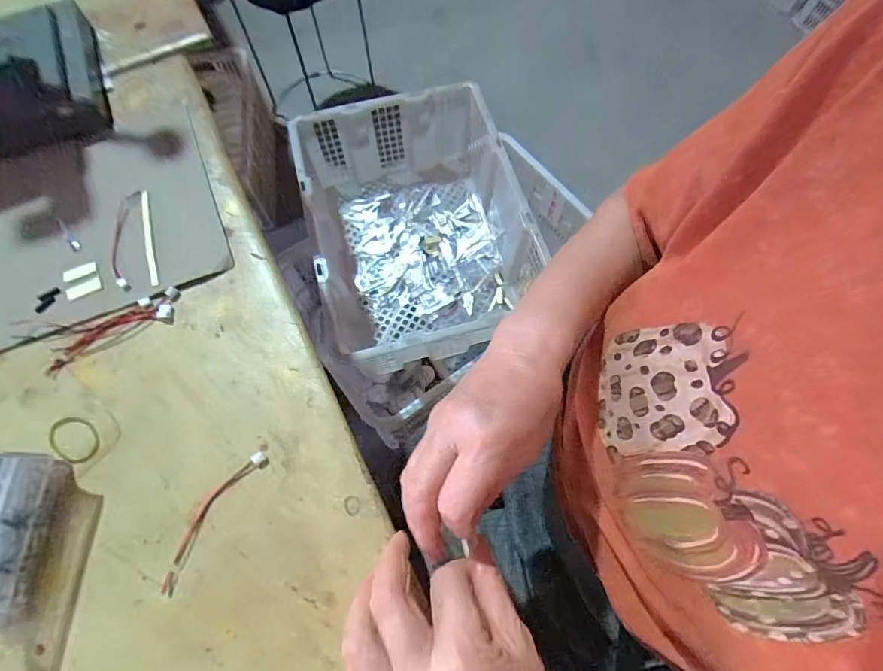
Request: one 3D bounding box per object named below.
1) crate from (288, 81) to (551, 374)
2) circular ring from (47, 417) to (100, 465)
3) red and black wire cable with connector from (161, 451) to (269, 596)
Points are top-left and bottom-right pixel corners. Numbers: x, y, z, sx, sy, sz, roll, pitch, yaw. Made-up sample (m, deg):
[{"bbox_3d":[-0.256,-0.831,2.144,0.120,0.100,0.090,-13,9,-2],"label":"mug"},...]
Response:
[{"bbox_3d":[-0.040,-0.199,0.798,0.366,0.176,0.435,-13,68,-6],"label":"crate"},{"bbox_3d":[-0.272,0.076,0.322,0.042,0.004,0.029,26,70,10],"label":"circular ring"},{"bbox_3d":[-0.160,0.125,0.304,0.020,0.005,0.101,30,71,12],"label":"red and black wire cable with connector"}]

